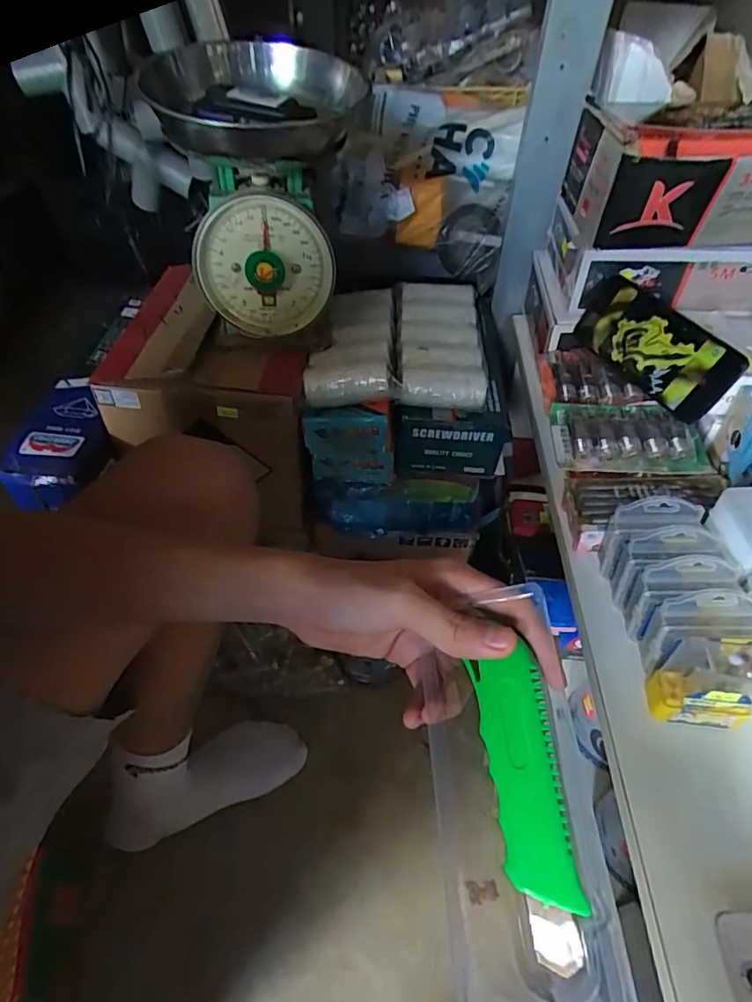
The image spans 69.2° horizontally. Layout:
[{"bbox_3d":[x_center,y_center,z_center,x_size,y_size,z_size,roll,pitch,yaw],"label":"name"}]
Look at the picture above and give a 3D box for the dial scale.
[{"bbox_3d":[-0.105,-0.306,0.557,0.181,0.216,0.183,-5,48,-7],"label":"dial scale"}]

